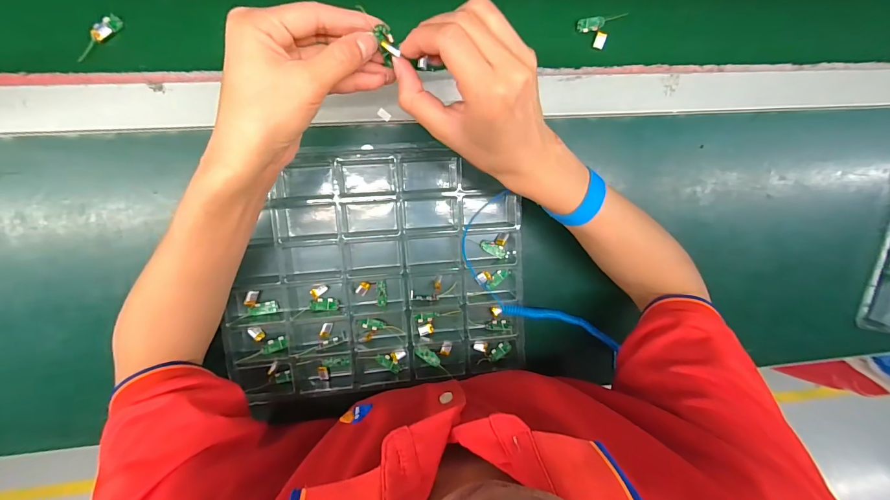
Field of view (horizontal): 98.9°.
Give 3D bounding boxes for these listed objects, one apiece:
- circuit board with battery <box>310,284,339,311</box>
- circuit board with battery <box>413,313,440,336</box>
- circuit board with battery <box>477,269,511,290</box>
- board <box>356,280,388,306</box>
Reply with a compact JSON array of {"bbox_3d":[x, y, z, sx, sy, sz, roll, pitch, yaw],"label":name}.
[{"bbox_3d":[-0.121,0.049,0.382,0.027,0.008,0.026,2,98,-7],"label":"circuit board with battery"},{"bbox_3d":[-0.018,0.077,0.402,0.025,0.004,0.023,-12,100,-5],"label":"circuit board with battery"},{"bbox_3d":[0.052,0.032,0.401,0.037,0.008,0.020,-4,99,-6],"label":"circuit board with battery"},{"bbox_3d":[-0.074,0.044,0.385,0.030,0.007,0.026,-4,99,-6],"label":"board"}]

